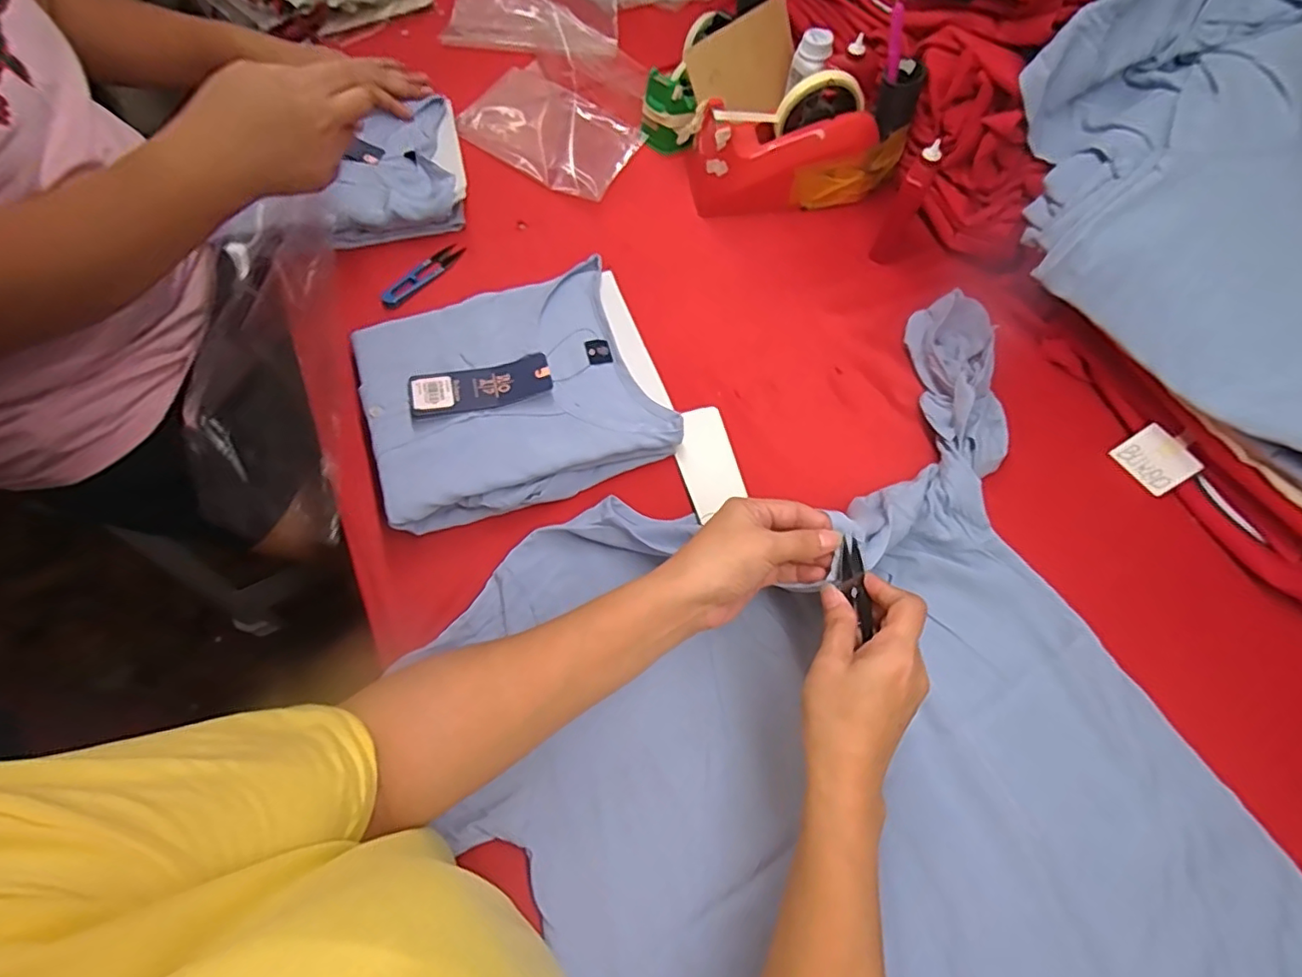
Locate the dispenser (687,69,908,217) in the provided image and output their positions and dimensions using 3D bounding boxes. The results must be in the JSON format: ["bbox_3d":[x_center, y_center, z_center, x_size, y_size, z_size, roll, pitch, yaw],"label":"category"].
[{"bbox_3d":[0.157,-0.360,0.610,0.223,0.111,0.069,-3,67,-2],"label":"dispenser"}]

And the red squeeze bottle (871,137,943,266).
[{"bbox_3d":[0.254,-0.279,0.582,0.022,0.126,0.031,30,70,11],"label":"red squeeze bottle"}]

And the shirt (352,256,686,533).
[{"bbox_3d":[-0.130,-0.092,0.524,0.244,0.038,0.218,-21,69,-9],"label":"shirt"}]

